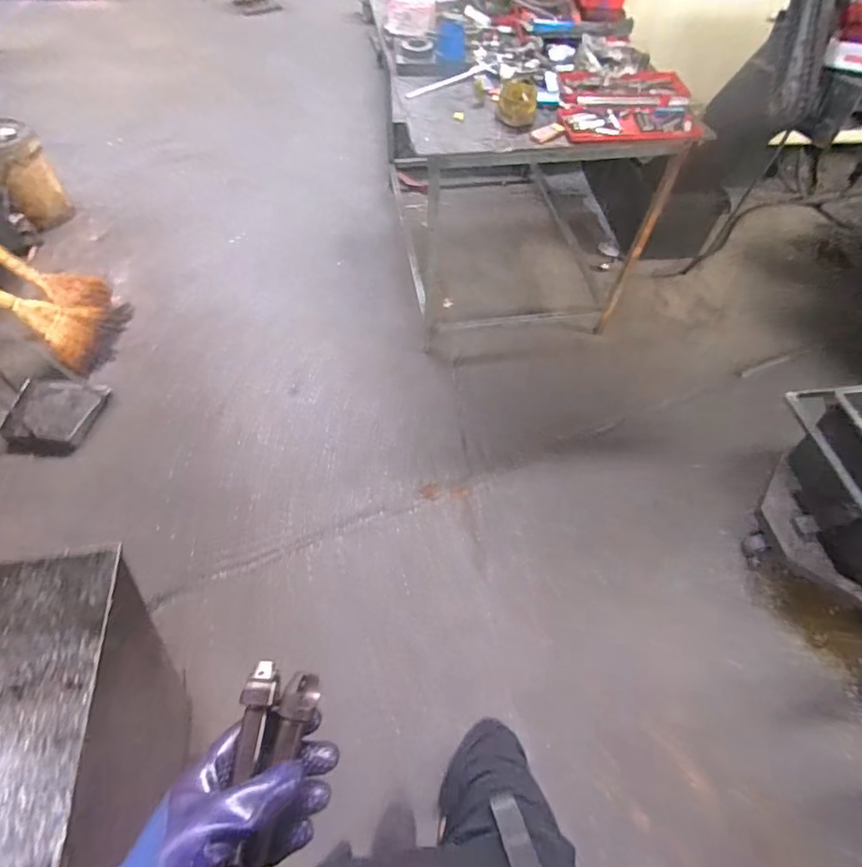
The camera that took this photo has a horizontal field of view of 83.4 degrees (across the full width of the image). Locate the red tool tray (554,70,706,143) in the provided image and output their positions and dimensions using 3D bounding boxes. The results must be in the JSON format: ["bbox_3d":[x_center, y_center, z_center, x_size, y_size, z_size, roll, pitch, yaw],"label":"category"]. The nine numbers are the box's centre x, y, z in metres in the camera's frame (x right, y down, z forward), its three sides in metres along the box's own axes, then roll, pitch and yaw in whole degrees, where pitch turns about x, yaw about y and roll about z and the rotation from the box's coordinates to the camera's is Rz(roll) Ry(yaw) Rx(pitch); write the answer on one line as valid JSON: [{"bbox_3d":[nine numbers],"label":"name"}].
[{"bbox_3d":[0.553,-0.907,1.350,0.384,0.036,0.328,4,60,-1],"label":"red tool tray"}]

